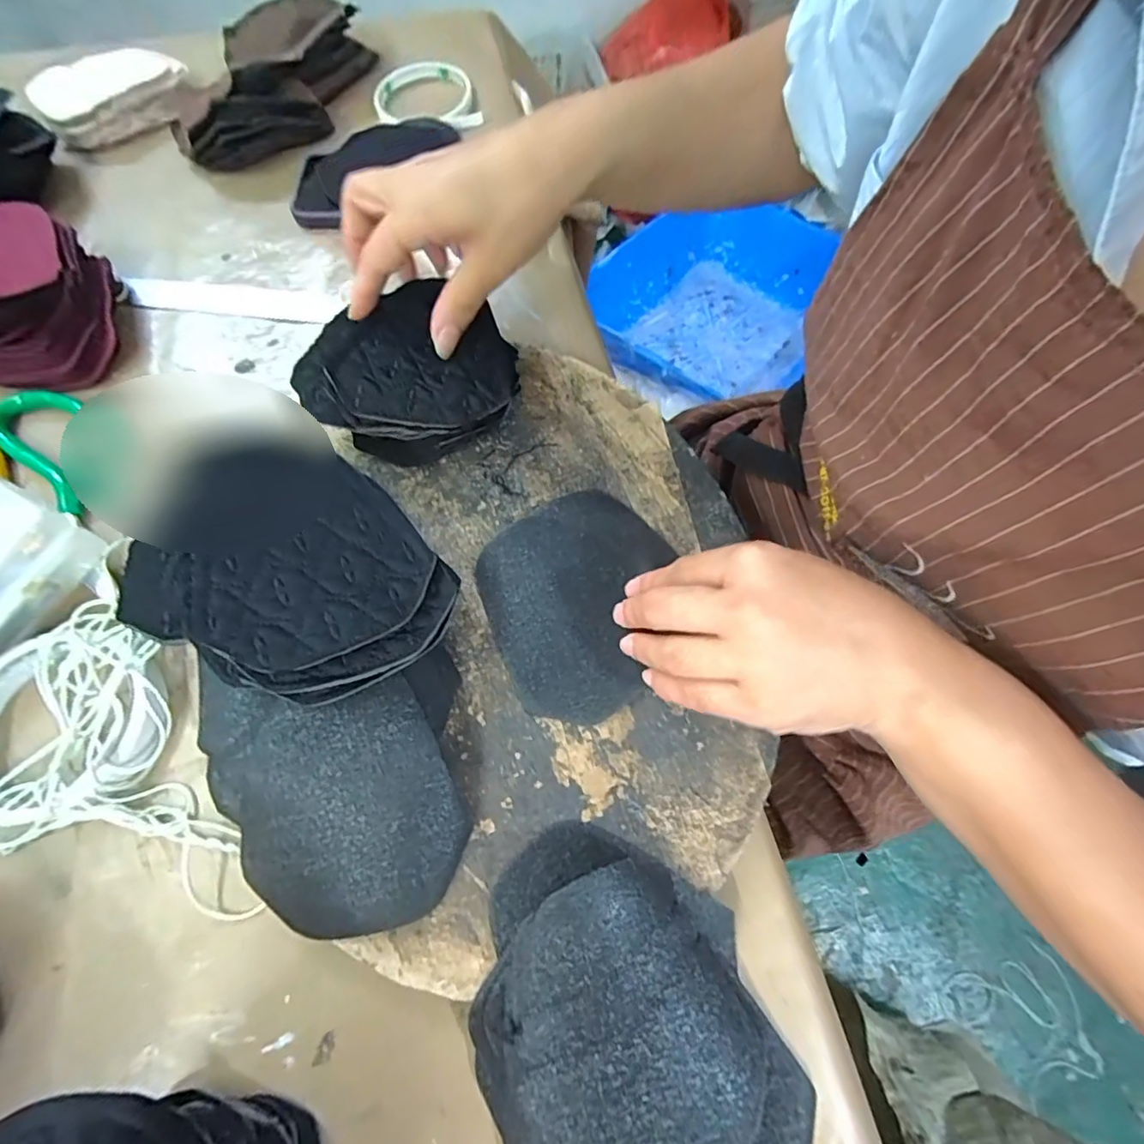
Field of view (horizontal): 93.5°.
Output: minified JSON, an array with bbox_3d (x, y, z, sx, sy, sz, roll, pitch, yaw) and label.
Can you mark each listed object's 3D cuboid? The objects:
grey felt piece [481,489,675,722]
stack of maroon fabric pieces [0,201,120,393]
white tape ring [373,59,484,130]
[{"bbox_3d":[0.007,0.013,0.285,0.101,0.006,0.115,-22,69,-8],"label":"grey felt piece"},{"bbox_3d":[-0.353,-0.174,0.349,0.094,0.050,0.110,-29,70,-12],"label":"stack of maroon fabric pieces"},{"bbox_3d":[-0.130,-0.425,0.485,0.082,0.020,0.083,-27,70,-12],"label":"white tape ring"}]

